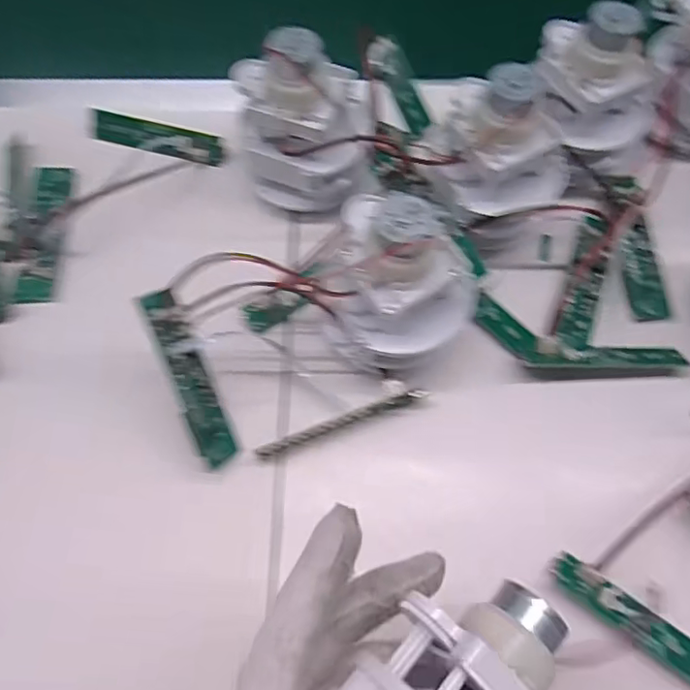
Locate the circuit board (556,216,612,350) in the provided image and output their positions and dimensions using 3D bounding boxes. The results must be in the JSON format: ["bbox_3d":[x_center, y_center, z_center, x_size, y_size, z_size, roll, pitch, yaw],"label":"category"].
[{"bbox_3d":[0.128,-0.034,0.315,0.017,0.008,0.084,18,67,9],"label":"circuit board"}]

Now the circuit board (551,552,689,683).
[{"bbox_3d":[0.125,0.117,0.243,0.083,0.004,0.017,33,70,15],"label":"circuit board"}]

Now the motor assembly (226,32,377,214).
[{"bbox_3d":[-0.020,-0.113,0.305,0.072,0.080,0.058,-6,66,-2],"label":"motor assembly"}]

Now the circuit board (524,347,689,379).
[{"bbox_3d":[0.131,0.007,0.292,0.076,0.010,0.015,-4,65,-1],"label":"circuit board"}]

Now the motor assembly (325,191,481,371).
[{"bbox_3d":[0.025,-0.026,0.266,0.069,0.085,0.062,11,66,5],"label":"motor assembly"}]

